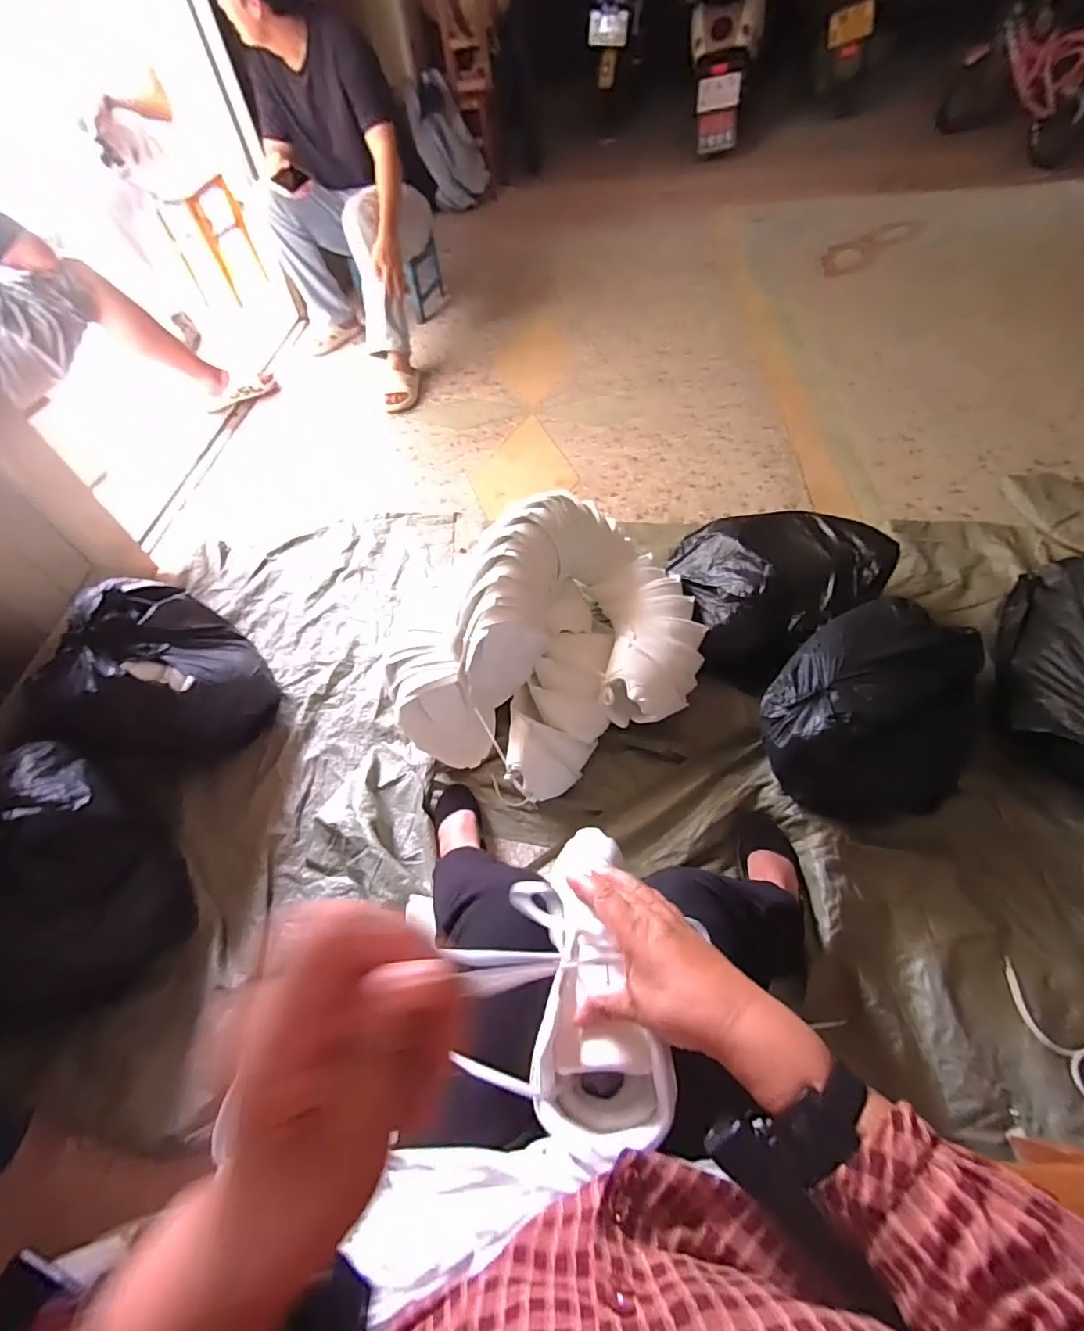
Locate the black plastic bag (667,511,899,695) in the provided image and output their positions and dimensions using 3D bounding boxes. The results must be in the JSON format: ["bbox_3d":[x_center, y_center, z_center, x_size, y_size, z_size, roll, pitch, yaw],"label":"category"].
[{"bbox_3d":[0.504,-0.171,1.199,0.449,0.203,0.364,-22,56,-10],"label":"black plastic bag"}]

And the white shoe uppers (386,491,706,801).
[{"bbox_3d":[0.037,-0.047,1.054,0.619,0.273,0.459,-41,62,-21],"label":"white shoe uppers"}]

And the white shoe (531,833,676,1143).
[{"bbox_3d":[0.042,0.257,0.470,0.100,0.093,0.237,-3,46,-1],"label":"white shoe"}]

